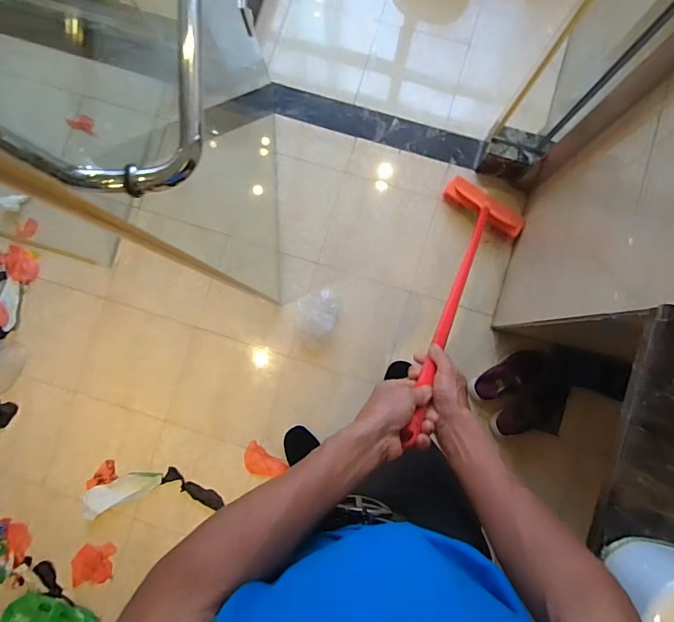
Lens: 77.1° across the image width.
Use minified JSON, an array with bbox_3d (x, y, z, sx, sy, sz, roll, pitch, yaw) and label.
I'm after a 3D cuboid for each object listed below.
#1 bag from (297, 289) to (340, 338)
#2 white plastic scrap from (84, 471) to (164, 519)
[{"bbox_3d":[-0.059,0.006,1.292,0.125,0.085,0.153,4,86,3],"label":"bag"},{"bbox_3d":[-0.637,0.536,1.264,0.221,0.031,0.076,-19,85,-15],"label":"white plastic scrap"}]

